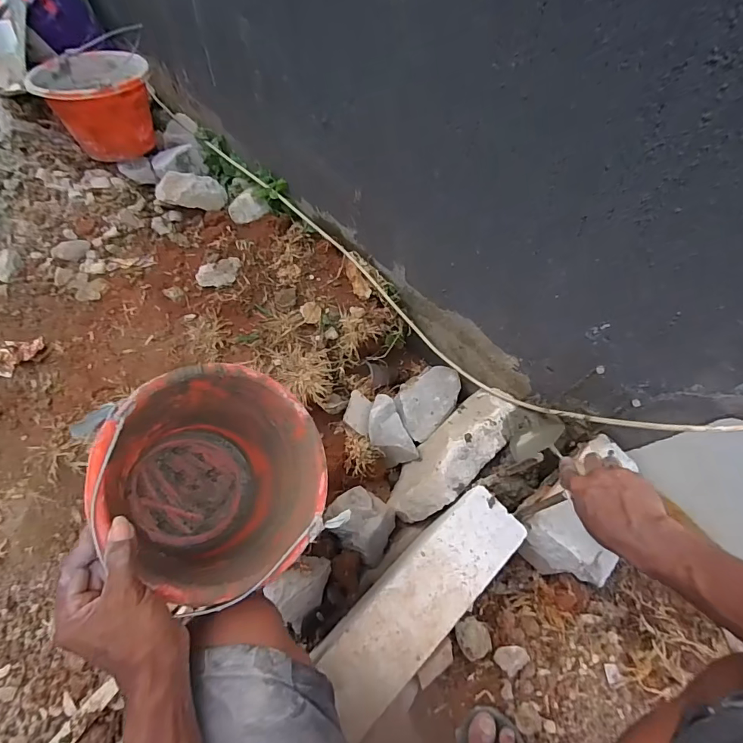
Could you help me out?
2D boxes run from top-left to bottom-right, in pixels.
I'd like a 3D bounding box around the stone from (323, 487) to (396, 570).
[{"bbox_3d":[-0.017,0.281,0.794,0.126,0.060,0.108,35,68,12],"label":"stone"}]

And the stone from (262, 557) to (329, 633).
[{"bbox_3d":[-0.114,0.361,0.715,0.107,0.064,0.092,-39,73,-19],"label":"stone"}]

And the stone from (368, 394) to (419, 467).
[{"bbox_3d":[0.031,0.115,0.845,0.079,0.049,0.149,-21,68,-13],"label":"stone"}]

